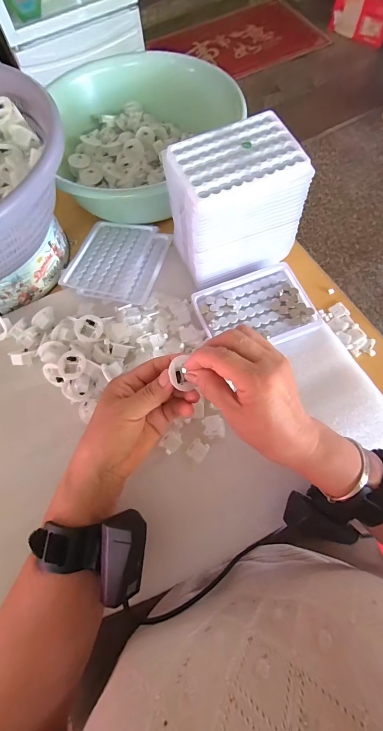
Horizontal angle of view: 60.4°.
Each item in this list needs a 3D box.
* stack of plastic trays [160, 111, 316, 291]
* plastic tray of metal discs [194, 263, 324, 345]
[{"bbox_3d":[0.046,-0.183,0.384,0.145,0.127,0.097,-16,69,-3],"label":"stack of plastic trays"},{"bbox_3d":[0.075,-0.069,0.396,0.127,0.016,0.104,-21,69,-5],"label":"plastic tray of metal discs"}]

